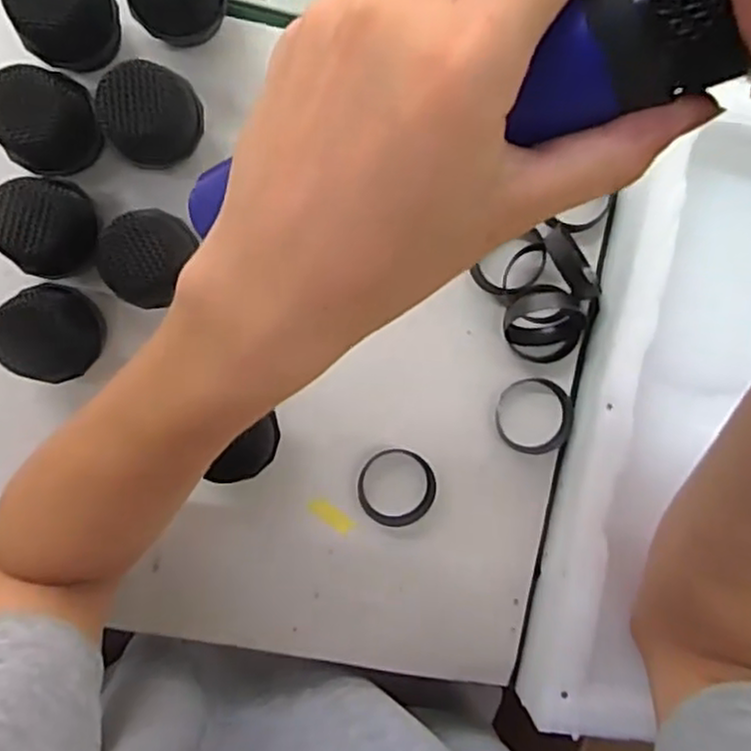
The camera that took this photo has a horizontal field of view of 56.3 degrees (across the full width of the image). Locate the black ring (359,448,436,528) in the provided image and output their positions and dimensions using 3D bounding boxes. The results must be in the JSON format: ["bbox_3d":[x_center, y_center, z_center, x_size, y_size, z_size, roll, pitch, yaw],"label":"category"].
[{"bbox_3d":[0.013,0.065,0.402,0.045,0.008,0.044,0,94,-5],"label":"black ring"}]

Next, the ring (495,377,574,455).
[{"bbox_3d":[0.091,0.024,0.405,0.043,0.008,0.044,0,94,-5],"label":"ring"}]

